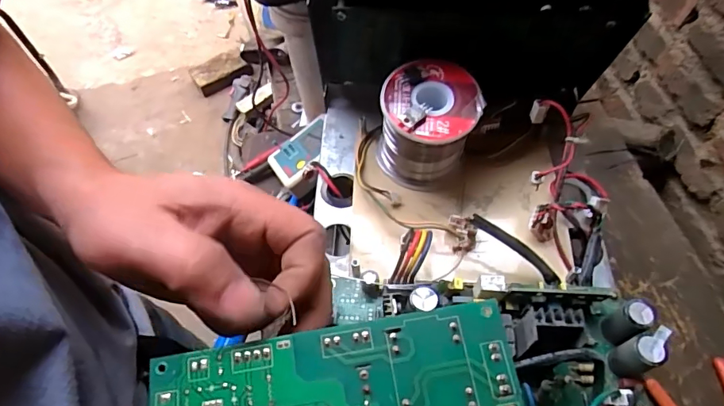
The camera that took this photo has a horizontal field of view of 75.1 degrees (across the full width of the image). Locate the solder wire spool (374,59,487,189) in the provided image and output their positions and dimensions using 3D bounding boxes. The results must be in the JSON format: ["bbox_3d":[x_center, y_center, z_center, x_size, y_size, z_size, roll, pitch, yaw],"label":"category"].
[{"bbox_3d":[0.040,-0.045,0.299,0.059,0.072,0.054,0,61,0],"label":"solder wire spool"}]

